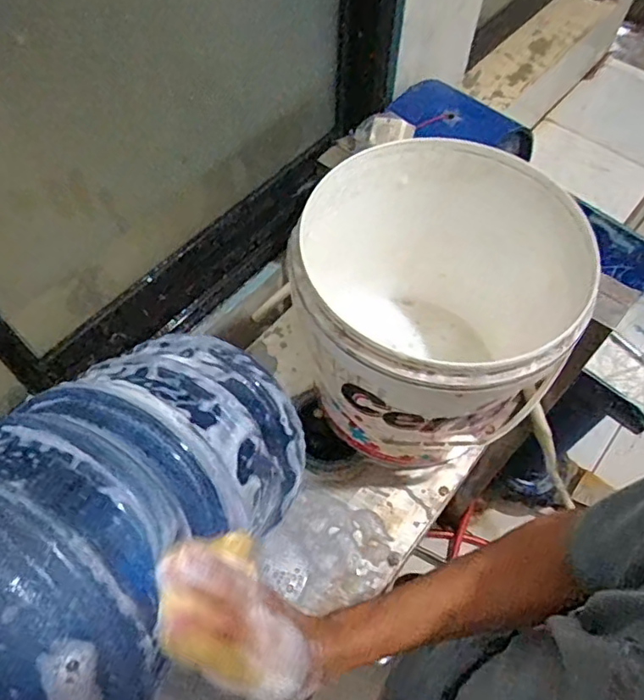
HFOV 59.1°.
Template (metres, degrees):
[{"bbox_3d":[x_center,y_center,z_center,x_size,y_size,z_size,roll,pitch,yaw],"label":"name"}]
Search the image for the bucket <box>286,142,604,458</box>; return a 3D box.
[{"bbox_3d":[0.125,-0.034,0.704,0.299,0.300,0.304,1,60,-1],"label":"bucket"}]

